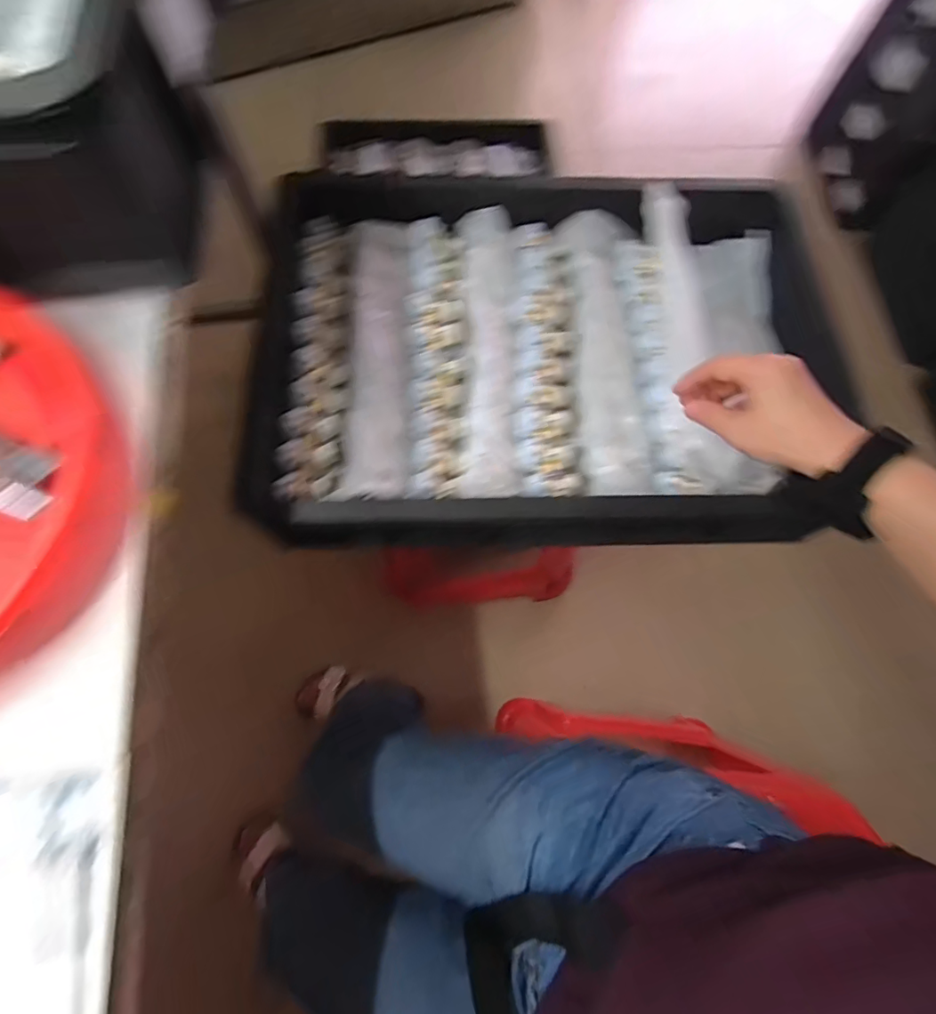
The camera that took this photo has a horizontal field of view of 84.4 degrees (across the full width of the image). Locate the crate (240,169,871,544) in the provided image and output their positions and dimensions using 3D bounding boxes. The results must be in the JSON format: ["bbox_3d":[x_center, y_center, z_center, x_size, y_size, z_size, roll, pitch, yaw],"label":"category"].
[{"bbox_3d":[0.082,-0.173,0.555,0.590,0.085,0.427,1,71,-1],"label":"crate"}]

